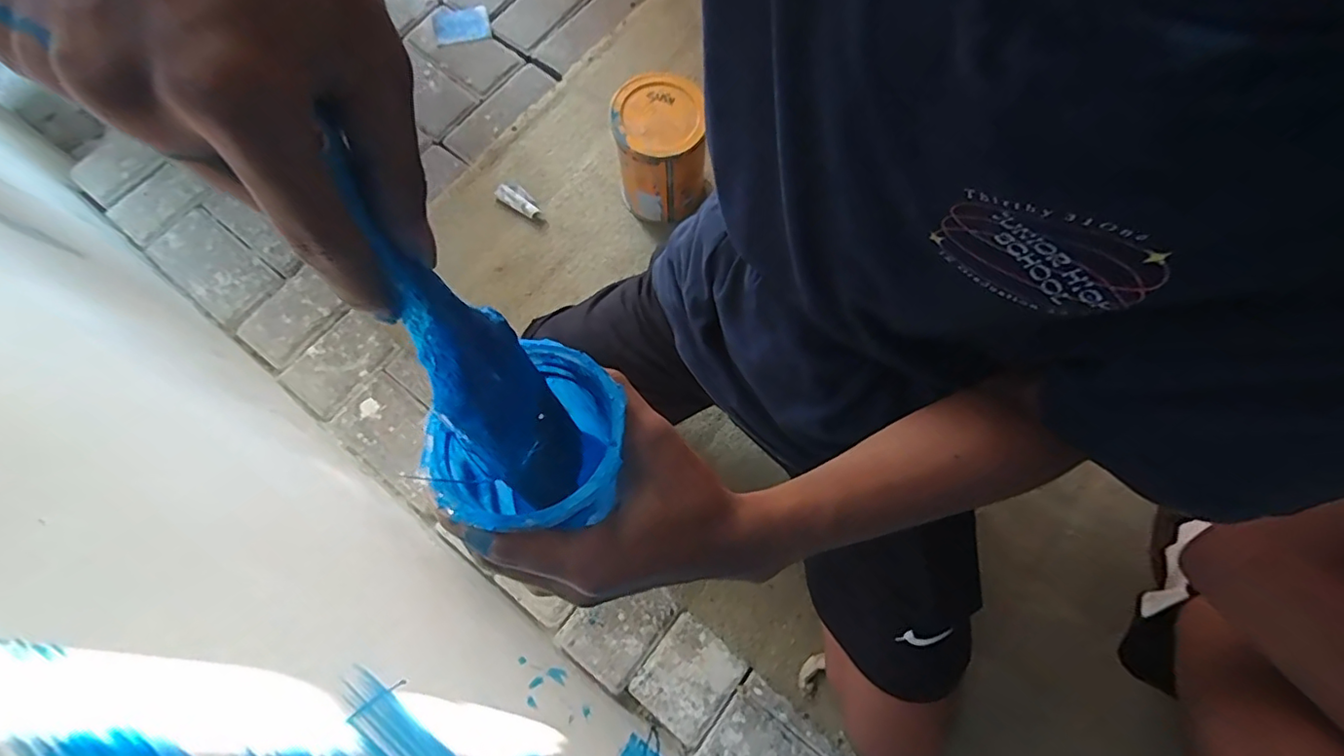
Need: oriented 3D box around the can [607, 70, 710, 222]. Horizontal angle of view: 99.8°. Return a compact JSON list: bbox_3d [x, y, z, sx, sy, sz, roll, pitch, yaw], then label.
[{"bbox_3d":[-0.015,-0.320,0.807,0.120,0.171,0.133,-4,74,2],"label":"can"}]

